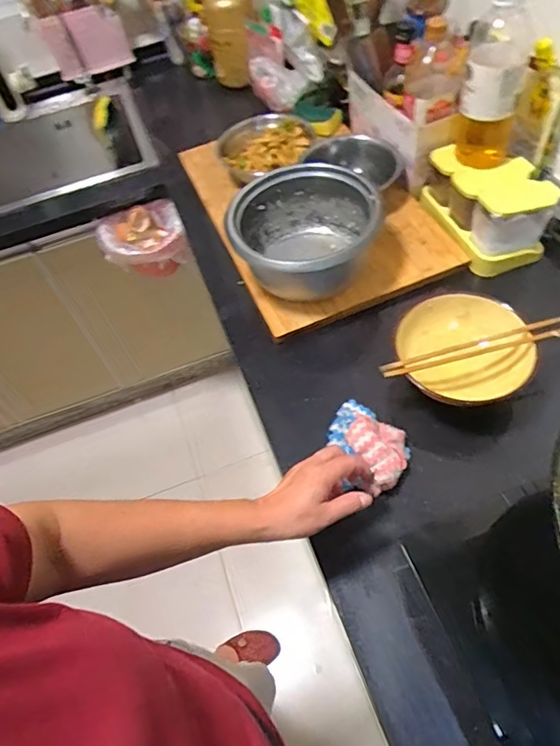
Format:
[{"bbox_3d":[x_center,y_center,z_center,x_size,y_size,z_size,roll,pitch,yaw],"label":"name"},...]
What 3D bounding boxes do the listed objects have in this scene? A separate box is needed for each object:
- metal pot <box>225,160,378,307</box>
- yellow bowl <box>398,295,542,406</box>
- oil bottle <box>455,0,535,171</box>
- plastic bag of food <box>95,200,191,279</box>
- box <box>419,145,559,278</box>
[{"bbox_3d":[0.037,-0.211,0.821,0.213,0.140,0.213,-2,56,2],"label":"metal pot"},{"bbox_3d":[0.249,-0.022,0.698,0.163,0.070,0.171,-2,56,2],"label":"yellow bowl"},{"bbox_3d":[0.314,-0.424,0.750,0.092,0.235,0.084,12,57,11],"label":"oil bottle"},{"bbox_3d":[-0.292,-0.276,1.115,0.183,0.142,0.112,-11,56,-4],"label":"plastic bag of food"},{"bbox_3d":[0.336,-0.275,0.835,0.130,0.102,0.203,-13,56,-6],"label":"box"}]

